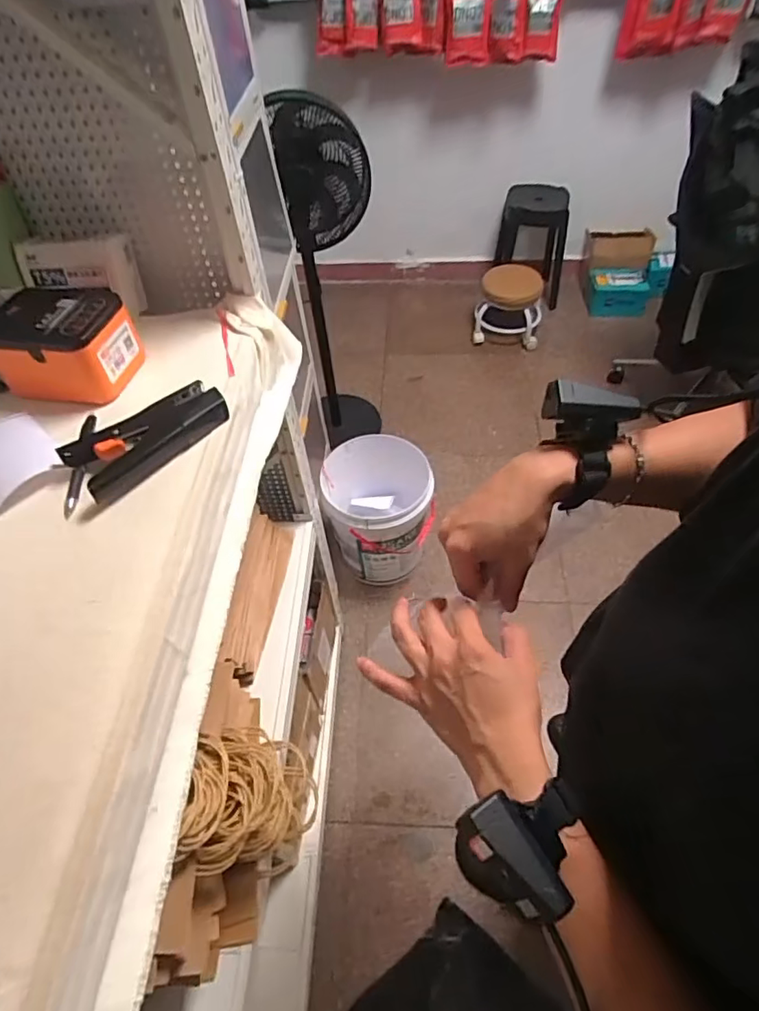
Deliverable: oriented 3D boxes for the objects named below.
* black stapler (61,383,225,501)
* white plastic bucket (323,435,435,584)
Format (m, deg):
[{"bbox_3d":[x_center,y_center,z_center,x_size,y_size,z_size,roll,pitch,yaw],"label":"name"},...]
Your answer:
[{"bbox_3d":[-0.247,-0.076,0.597,0.167,0.028,0.074,-36,58,-23],"label":"black stapler"},{"bbox_3d":[-0.002,0.025,1.677,0.309,0.370,0.316,-2,52,2],"label":"white plastic bucket"}]

